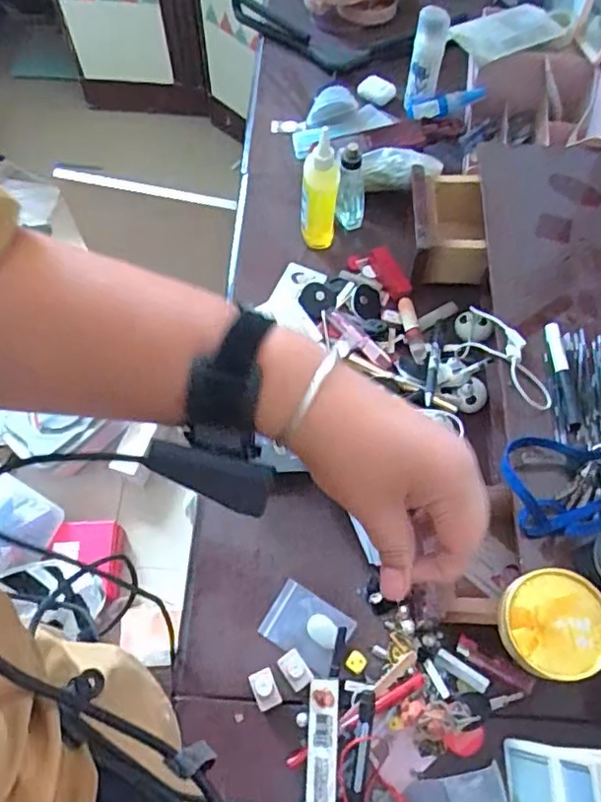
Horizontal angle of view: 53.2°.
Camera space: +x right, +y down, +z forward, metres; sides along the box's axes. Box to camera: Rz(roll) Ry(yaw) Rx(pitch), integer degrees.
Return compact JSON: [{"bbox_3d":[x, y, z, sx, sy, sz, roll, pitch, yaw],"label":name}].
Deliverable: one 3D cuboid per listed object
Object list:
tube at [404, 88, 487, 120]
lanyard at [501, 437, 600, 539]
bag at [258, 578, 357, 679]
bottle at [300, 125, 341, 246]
[{"bbox_3d":[0.214,-0.437,0.882,0.116,0.031,0.025,-2,62,26],"label":"tube"},{"bbox_3d":[0.248,0.070,0.540,0.121,0.037,0.096,-6,65,-3],"label":"lanyard"},{"bbox_3d":[0.006,0.224,0.593,0.079,0.014,0.060,30,68,13],"label":"bag"},{"bbox_3d":[0.023,-0.256,0.755,0.046,0.148,0.040,0,64,0],"label":"bottle"}]

